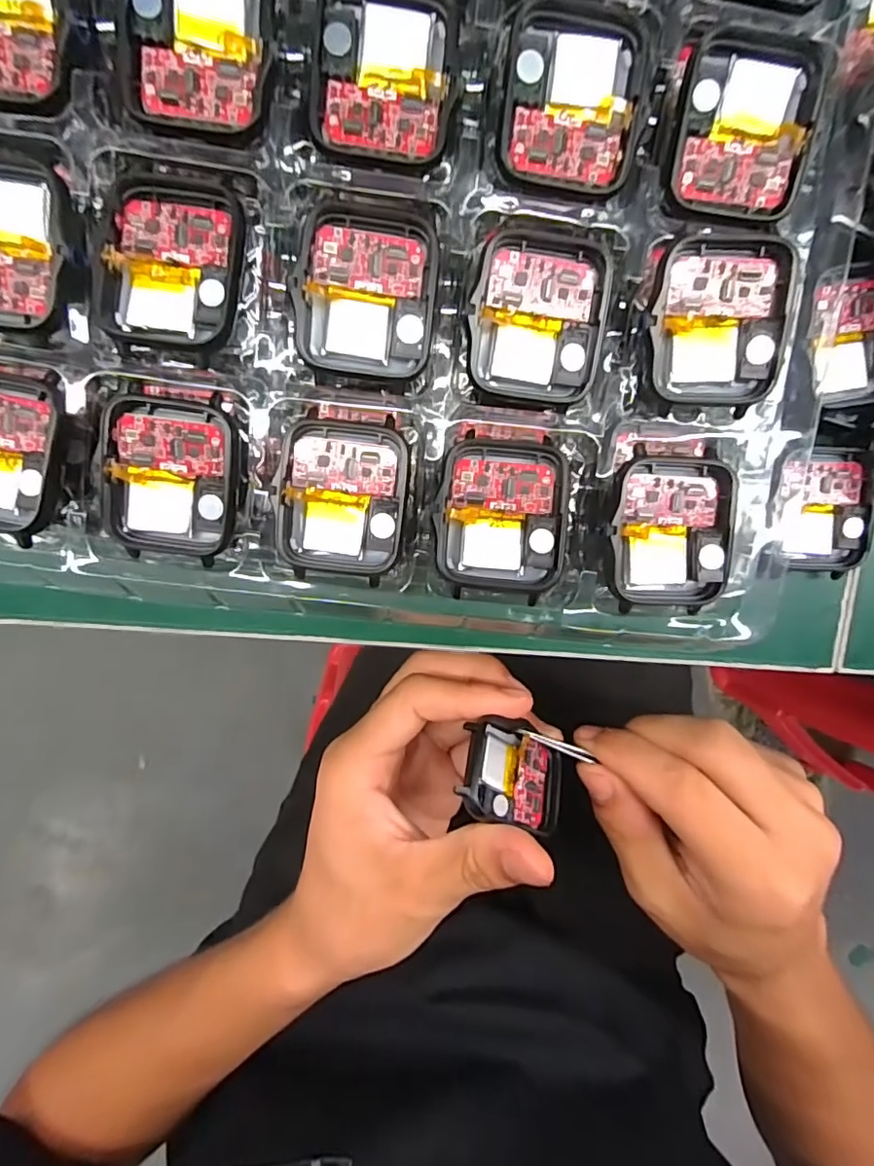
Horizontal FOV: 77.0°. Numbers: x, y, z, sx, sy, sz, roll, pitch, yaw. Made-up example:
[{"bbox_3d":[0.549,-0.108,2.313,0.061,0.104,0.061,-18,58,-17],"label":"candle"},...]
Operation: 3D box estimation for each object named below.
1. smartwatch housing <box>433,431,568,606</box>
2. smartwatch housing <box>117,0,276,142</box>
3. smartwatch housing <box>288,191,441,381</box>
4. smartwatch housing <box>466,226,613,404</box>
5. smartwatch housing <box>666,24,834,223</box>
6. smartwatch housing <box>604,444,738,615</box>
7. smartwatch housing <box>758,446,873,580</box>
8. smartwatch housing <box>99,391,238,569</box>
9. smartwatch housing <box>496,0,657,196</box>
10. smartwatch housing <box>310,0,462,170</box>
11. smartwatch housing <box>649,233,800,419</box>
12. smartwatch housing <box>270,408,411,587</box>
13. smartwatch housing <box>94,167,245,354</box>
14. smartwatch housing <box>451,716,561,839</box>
[{"bbox_3d":[0.019,-0.020,0.162,0.037,0.011,0.044,5,98,-3],"label":"smartwatch housing"},{"bbox_3d":[-0.061,-0.141,0.140,0.038,0.005,0.045,5,98,-3],"label":"smartwatch housing"},{"bbox_3d":[-0.019,-0.081,0.151,0.037,0.005,0.045,6,98,-3],"label":"smartwatch housing"},{"bbox_3d":[0.029,-0.075,0.154,0.037,0.006,0.042,6,98,-3],"label":"smartwatch housing"},{"bbox_3d":[0.084,-0.124,0.149,0.038,0.006,0.040,6,98,-3],"label":"smartwatch housing"},{"bbox_3d":[0.069,-0.015,0.163,0.035,0.005,0.046,1,98,-2],"label":"smartwatch housing"},{"bbox_3d":[0.136,-0.025,0.197,0.032,0.011,0.044,-2,98,-2],"label":"smartwatch housing"},{"bbox_3d":[-0.076,-0.030,0.159,0.036,0.008,0.045,4,98,-3],"label":"smartwatch housing"},{"bbox_3d":[0.036,-0.131,0.149,0.038,0.008,0.040,6,98,-3],"label":"smartwatch housing"},{"bbox_3d":[-0.013,-0.136,0.145,0.037,0.006,0.043,7,98,-3],"label":"smartwatch housing"},{"bbox_3d":[0.079,-0.072,0.154,0.036,0.006,0.044,1,112,2],"label":"smartwatch housing"},{"bbox_3d":[-0.027,-0.025,0.161,0.037,0.005,0.045,6,98,-3],"label":"smartwatch housing"},{"bbox_3d":[-0.070,-0.086,0.145,0.036,0.006,0.044,11,97,-4],"label":"smartwatch housing"},{"bbox_3d":[0.028,0.070,0.202,0.045,0.005,0.036,27,56,-29],"label":"smartwatch housing"}]

